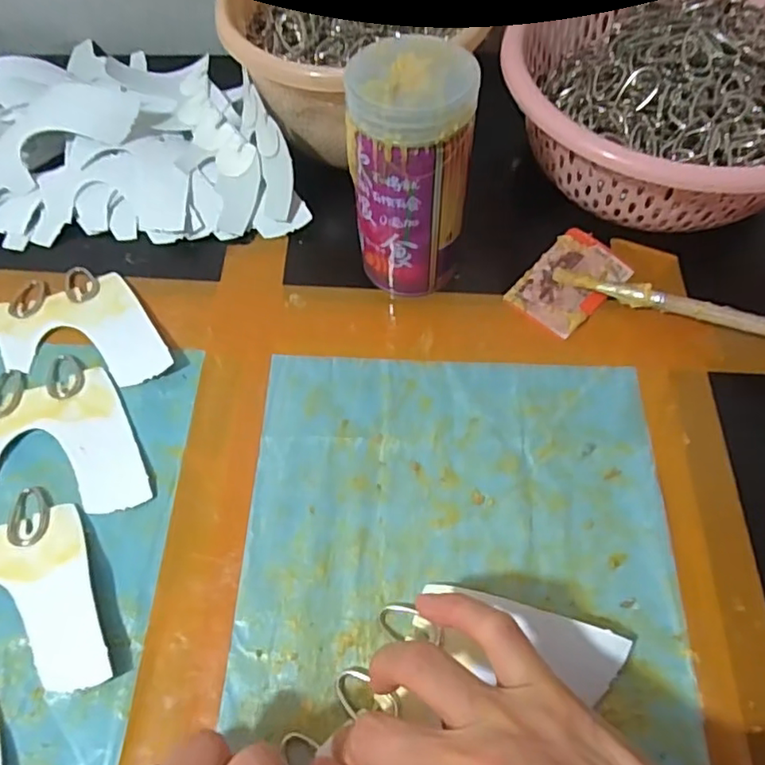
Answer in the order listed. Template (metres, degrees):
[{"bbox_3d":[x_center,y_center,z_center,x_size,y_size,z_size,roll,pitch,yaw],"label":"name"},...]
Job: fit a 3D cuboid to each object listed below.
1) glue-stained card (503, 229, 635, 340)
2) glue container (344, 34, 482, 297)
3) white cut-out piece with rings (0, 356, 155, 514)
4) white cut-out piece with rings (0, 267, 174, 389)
[{"bbox_3d":[0.122,-0.067,0.386,0.077,0.005,0.053,-42,68,-15],"label":"glue-stained card"},{"bbox_3d":[0.016,-0.115,0.342,0.063,0.136,0.066,2,62,3],"label":"glue container"},{"bbox_3d":[-0.240,0.027,0.347,0.217,0.004,0.087,2,62,3],"label":"white cut-out piece with rings"},{"bbox_3d":[-0.243,-0.035,0.379,0.214,0.007,0.085,-3,62,0],"label":"white cut-out piece with rings"}]

